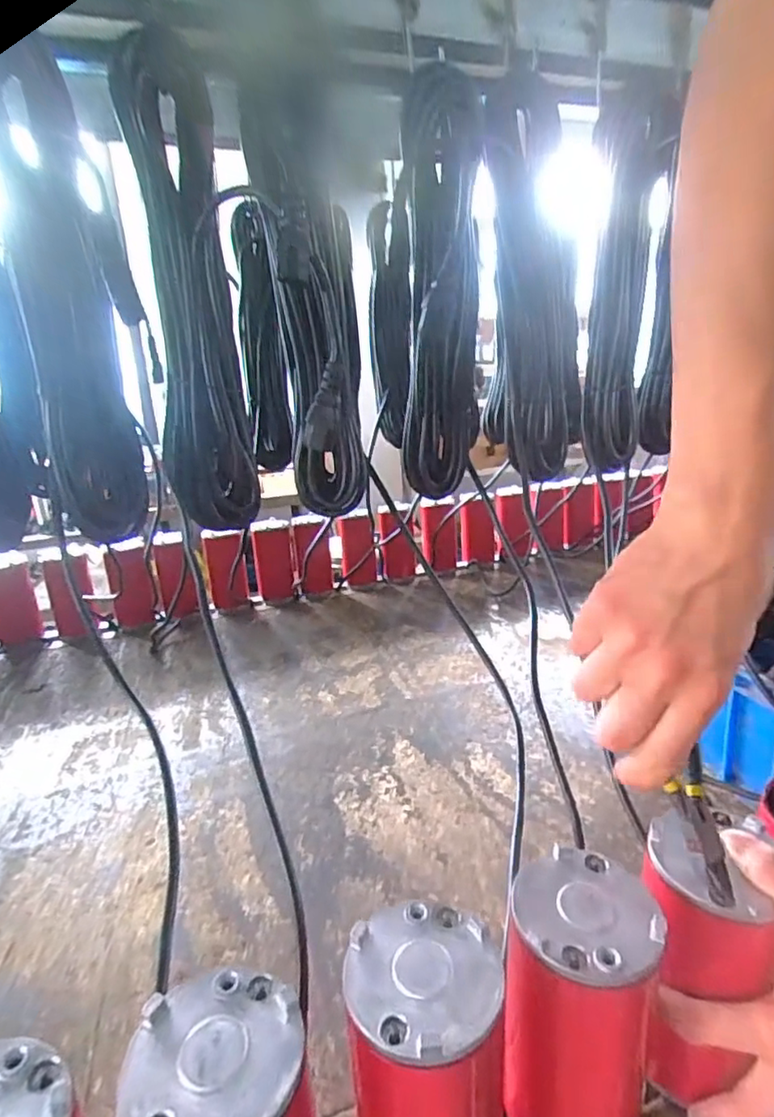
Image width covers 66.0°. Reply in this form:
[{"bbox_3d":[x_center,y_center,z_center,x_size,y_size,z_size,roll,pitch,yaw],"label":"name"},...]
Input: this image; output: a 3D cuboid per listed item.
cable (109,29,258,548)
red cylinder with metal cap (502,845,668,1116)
[{"bbox_3d":[-0.154,-0.192,0.471,0.078,0.339,0.055,-9,17,-18],"label":"cable"},{"bbox_3d":[0.108,0.258,0.335,0.077,0.168,0.082,0,17,11],"label":"red cylinder with metal cap"}]

